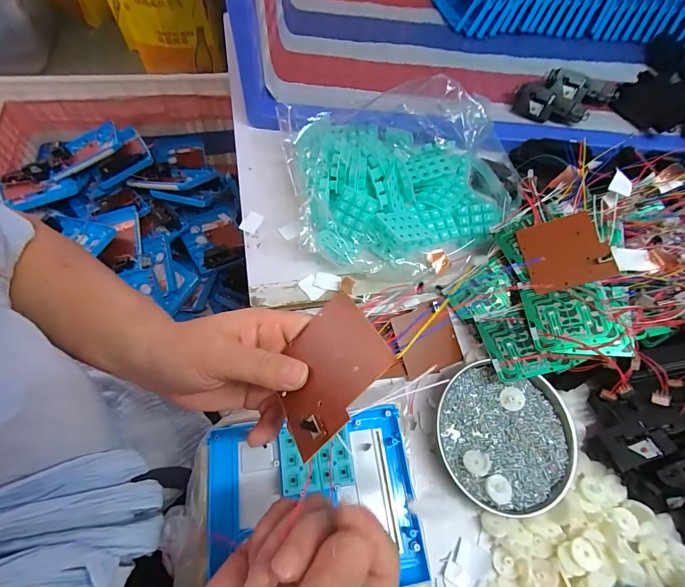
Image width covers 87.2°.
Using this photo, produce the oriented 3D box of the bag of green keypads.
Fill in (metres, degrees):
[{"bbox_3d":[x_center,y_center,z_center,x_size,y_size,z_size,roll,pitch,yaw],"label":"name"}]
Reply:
[{"bbox_3d":[0.082,-0.152,0.432,0.293,0.085,0.250,-13,66,-11],"label":"bag of green keypads"}]

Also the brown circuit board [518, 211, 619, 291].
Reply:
[{"bbox_3d":[0.226,-0.042,0.368,0.073,0.005,0.071,-16,72,22],"label":"brown circuit board"}]

